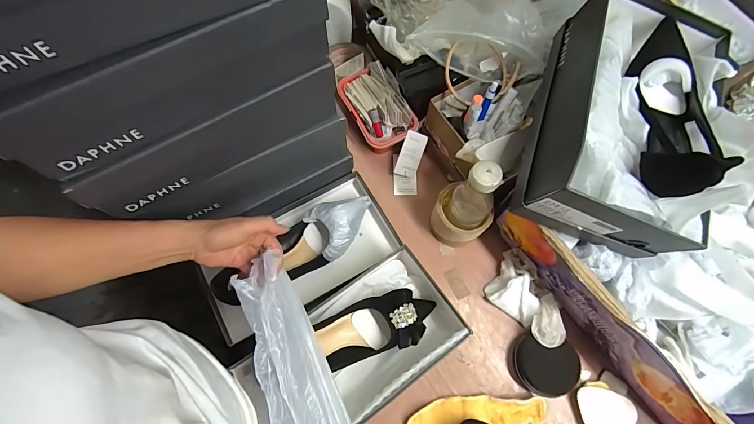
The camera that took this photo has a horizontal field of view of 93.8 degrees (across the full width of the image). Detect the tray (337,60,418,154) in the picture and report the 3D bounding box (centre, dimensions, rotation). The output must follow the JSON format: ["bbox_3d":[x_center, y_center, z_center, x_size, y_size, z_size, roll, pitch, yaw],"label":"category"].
[{"bbox_3d":[0.000,-0.191,0.654,0.096,0.056,0.160,-28,73,-10],"label":"tray"}]

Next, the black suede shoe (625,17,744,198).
[{"bbox_3d":[0.350,-0.120,0.422,0.084,0.074,0.237,21,58,7],"label":"black suede shoe"}]

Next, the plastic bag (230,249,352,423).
[{"bbox_3d":[-0.074,0.244,0.407,0.072,0.052,0.391,-24,75,-8],"label":"plastic bag"}]

